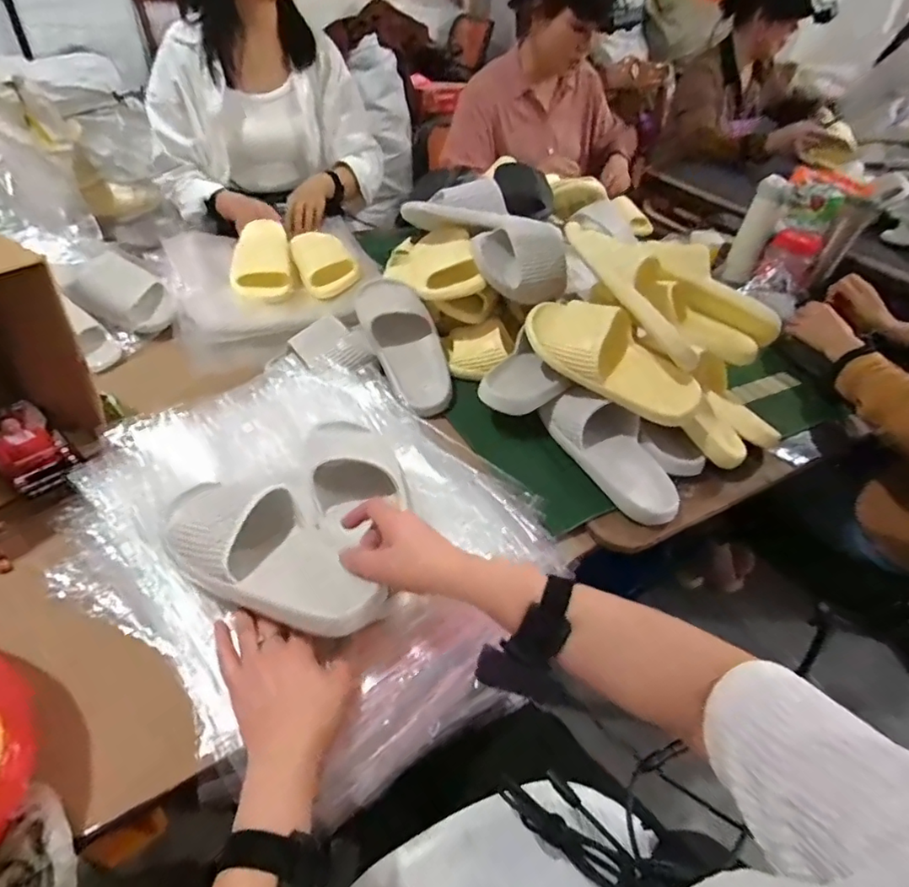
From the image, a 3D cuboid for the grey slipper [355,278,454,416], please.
[{"bbox_3d":[-0.078,-0.165,0.829,0.104,0.069,0.284,-15,58,-22],"label":"grey slipper"}]

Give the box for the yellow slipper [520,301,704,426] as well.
[{"bbox_3d":[0.216,-0.115,0.751,0.253,0.078,0.108,36,85,15],"label":"yellow slipper"}]

